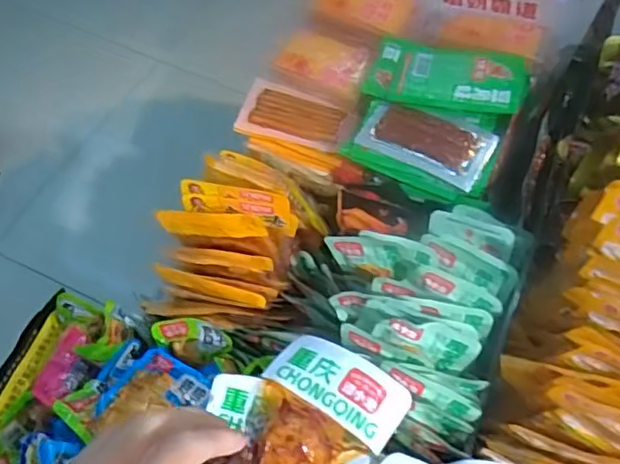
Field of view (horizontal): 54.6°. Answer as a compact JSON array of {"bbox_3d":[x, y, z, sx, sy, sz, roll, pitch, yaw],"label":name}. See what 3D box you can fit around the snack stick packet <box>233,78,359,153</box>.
[{"bbox_3d":[-0.012,-0.114,0.601,0.113,0.009,0.060,15,74,7],"label":"snack stick packet"}]

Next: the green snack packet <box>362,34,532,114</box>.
[{"bbox_3d":[0.126,-0.146,0.557,0.141,0.012,0.075,12,64,17],"label":"green snack packet"}]

